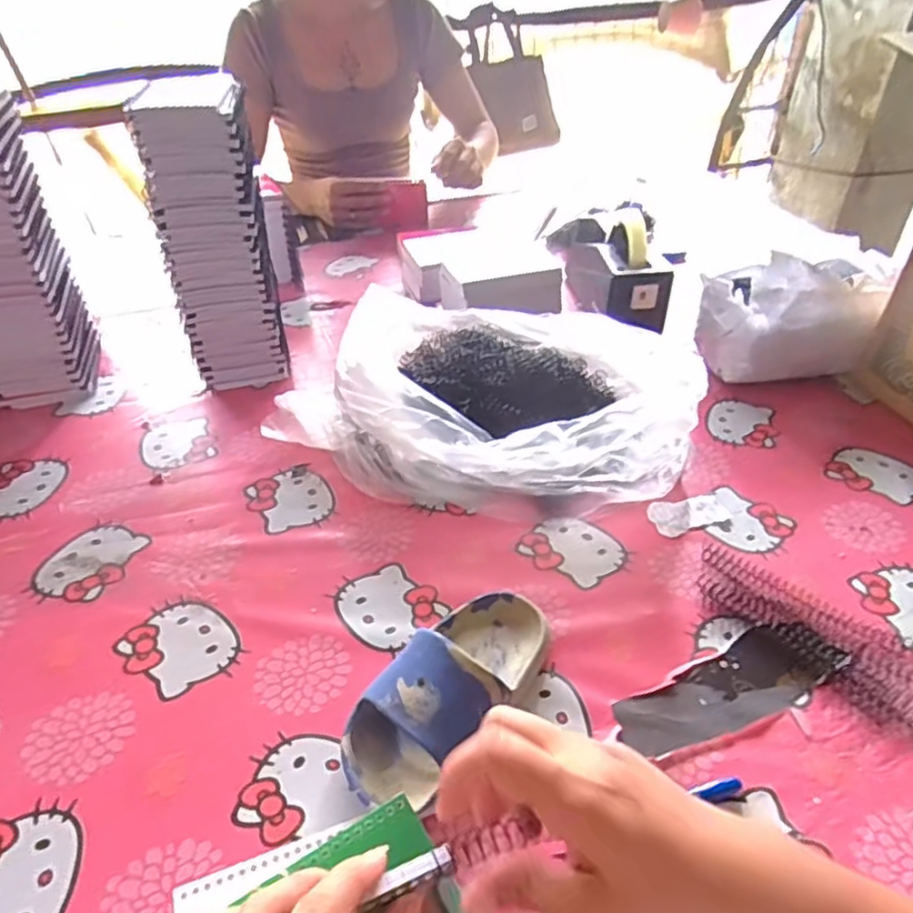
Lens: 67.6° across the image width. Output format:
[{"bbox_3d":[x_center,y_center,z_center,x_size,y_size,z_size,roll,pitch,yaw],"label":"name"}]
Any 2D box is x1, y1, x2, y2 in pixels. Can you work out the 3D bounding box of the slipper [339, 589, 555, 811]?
[{"bbox_3d":[0.000,0.145,0.454,0.077,0.060,0.168,25,46,28],"label":"slipper"}]

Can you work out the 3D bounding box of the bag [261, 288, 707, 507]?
[{"bbox_3d":[0.032,-0.069,0.678,0.375,0.102,0.263,9,41,13],"label":"bag"}]

